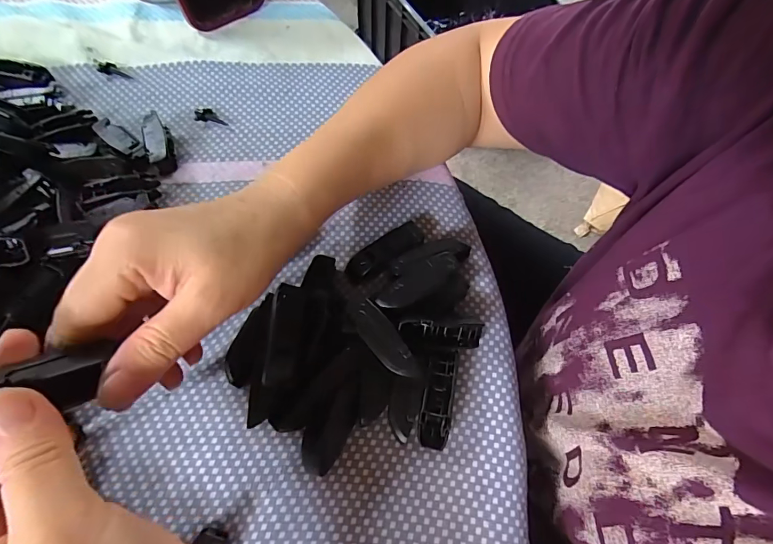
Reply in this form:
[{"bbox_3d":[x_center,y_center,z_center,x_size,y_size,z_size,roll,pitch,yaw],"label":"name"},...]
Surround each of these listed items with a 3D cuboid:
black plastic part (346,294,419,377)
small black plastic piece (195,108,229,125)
[{"bbox_3d":[-0.002,0.035,0.231,0.017,0.004,0.052,-36,71,-18],"label":"black plastic part"},{"bbox_3d":[-0.137,-0.123,0.335,0.027,0.005,0.013,9,64,1],"label":"small black plastic piece"}]

